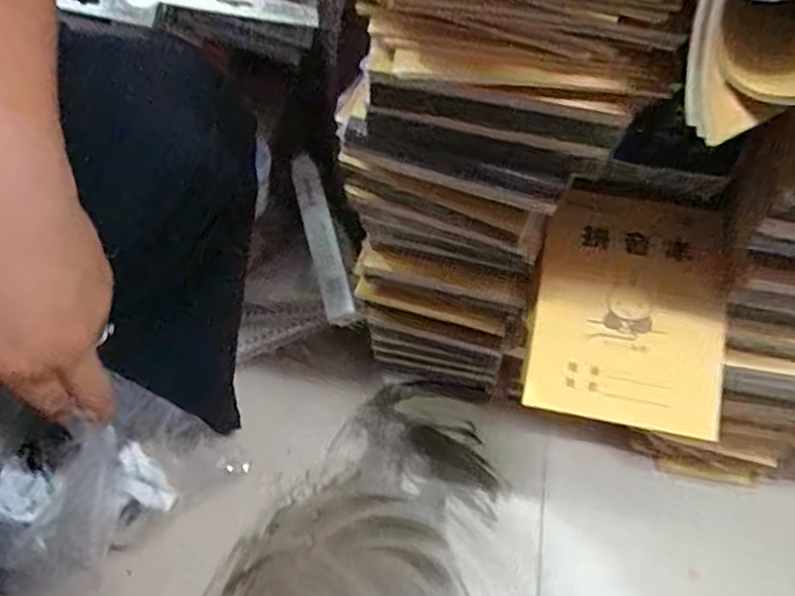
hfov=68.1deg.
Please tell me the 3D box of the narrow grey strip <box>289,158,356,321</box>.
[{"bbox_3d":[-0.073,-0.058,0.562,0.031,0.008,0.160,-18,85,26],"label":"narrow grey strip"}]

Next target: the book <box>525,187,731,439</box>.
[{"bbox_3d":[0.169,0.004,0.430,0.132,0.010,0.171,11,71,7],"label":"book"}]

